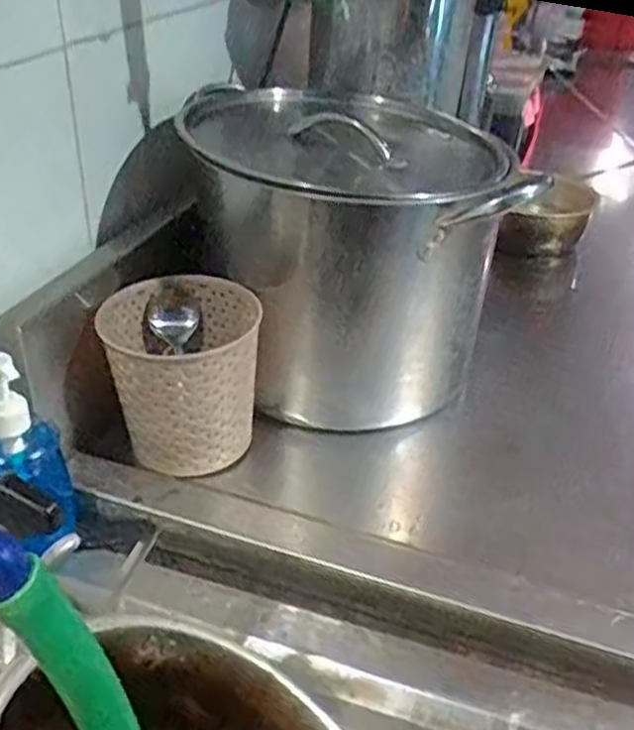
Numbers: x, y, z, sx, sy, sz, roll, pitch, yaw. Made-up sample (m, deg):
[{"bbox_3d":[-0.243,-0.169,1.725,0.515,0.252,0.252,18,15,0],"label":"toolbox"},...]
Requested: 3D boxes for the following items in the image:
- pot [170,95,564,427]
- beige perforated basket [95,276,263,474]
[{"bbox_3d":[0.032,-0.126,0.804,0.276,0.254,0.317,-5,34,-12],"label":"pot"},{"bbox_3d":[-0.121,0.007,0.693,0.129,0.123,0.133,2,33,0],"label":"beige perforated basket"}]

